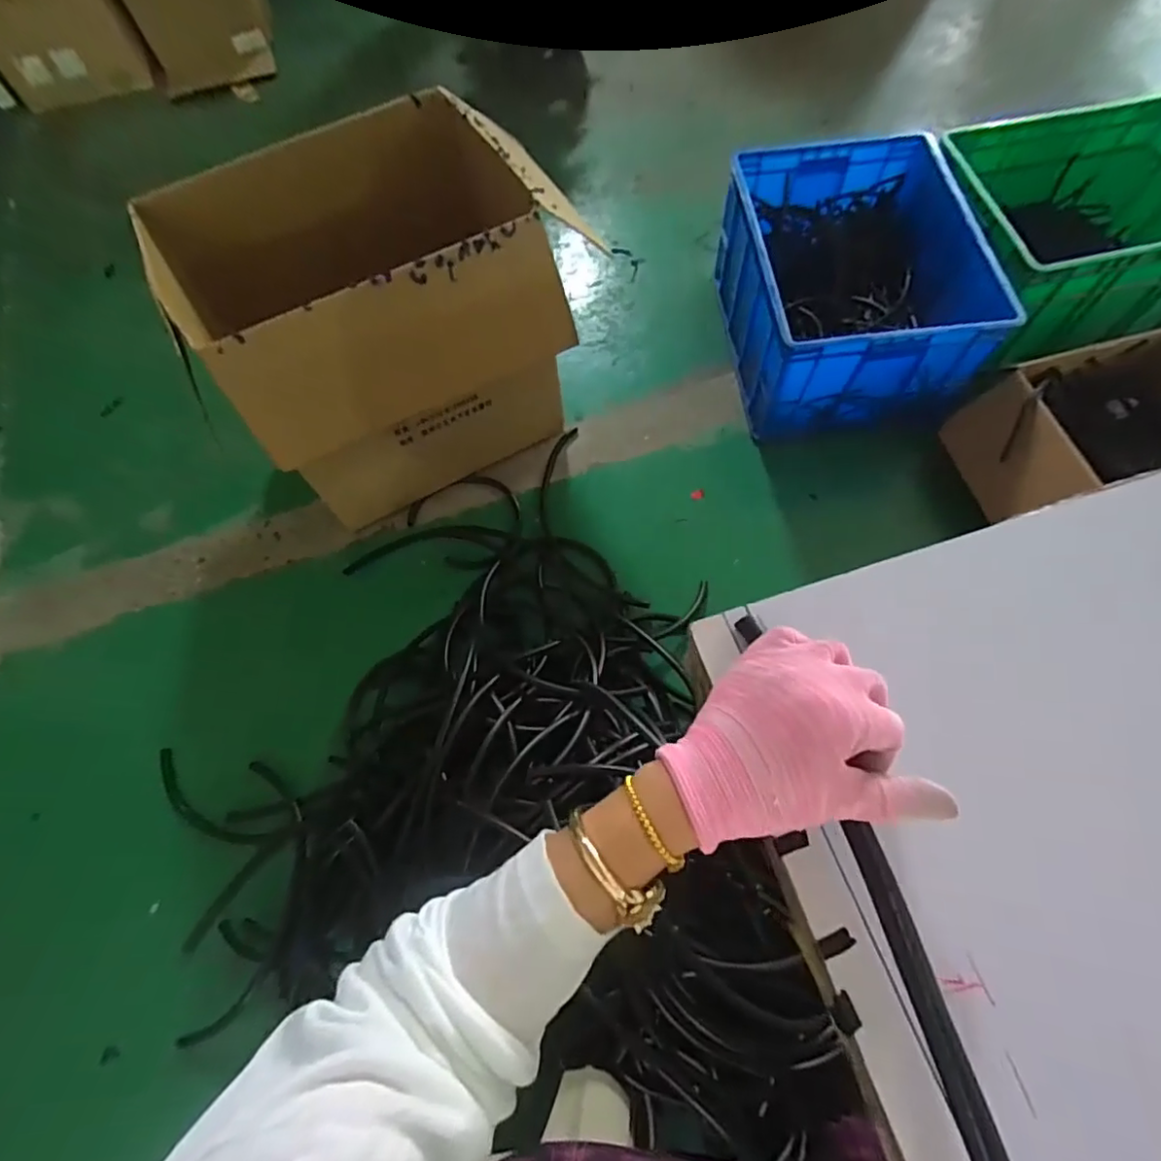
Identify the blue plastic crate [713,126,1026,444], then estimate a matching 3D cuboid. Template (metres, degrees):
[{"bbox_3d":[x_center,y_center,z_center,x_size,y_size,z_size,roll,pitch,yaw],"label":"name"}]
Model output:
[{"bbox_3d":[0.524,-0.588,1.179,0.416,0.243,0.538,-7,67,0],"label":"blue plastic crate"}]

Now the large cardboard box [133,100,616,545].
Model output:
[{"bbox_3d":[-0.314,-0.433,1.012,0.587,0.411,0.390,-26,69,-8],"label":"large cardboard box"}]

